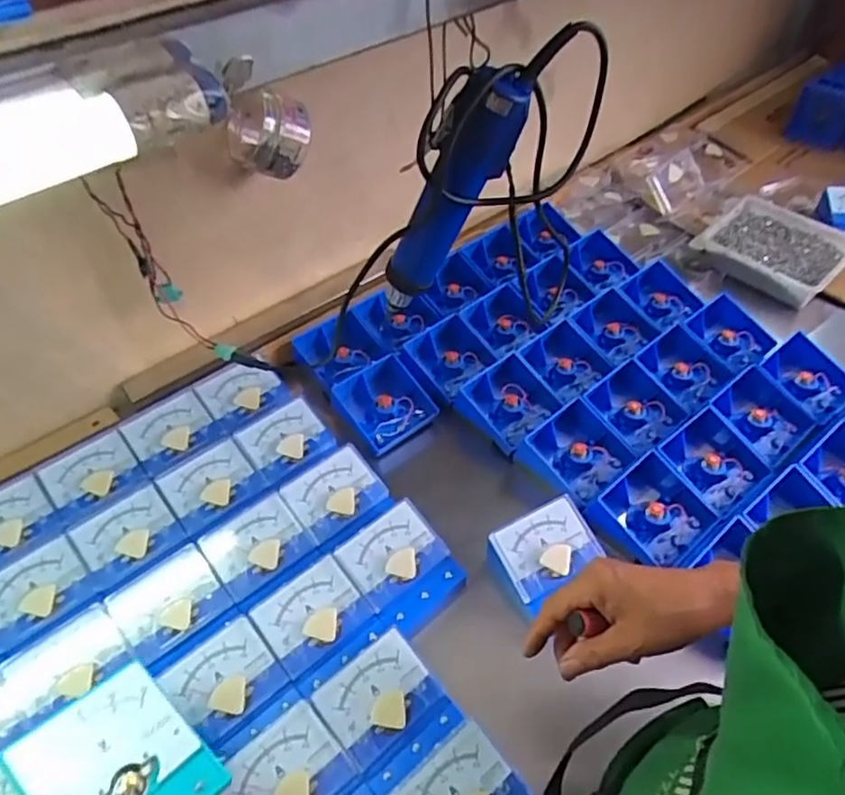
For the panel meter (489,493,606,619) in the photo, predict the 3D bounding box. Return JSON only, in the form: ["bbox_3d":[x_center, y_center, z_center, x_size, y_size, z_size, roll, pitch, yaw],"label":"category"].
[{"bbox_3d":[0.119,0.151,0.602,0.097,0.047,0.073,-24,52,-17],"label":"panel meter"}]

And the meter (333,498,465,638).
[{"bbox_3d":[-0.019,0.162,0.601,0.090,0.043,0.096,-35,56,-25],"label":"meter"}]

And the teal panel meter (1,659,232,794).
[{"bbox_3d":[-0.204,0.252,0.424,0.111,0.030,0.097,45,42,21],"label":"teal panel meter"}]

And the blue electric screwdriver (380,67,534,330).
[{"bbox_3d":[0.014,-0.141,0.490,0.050,0.229,0.034,22,50,-8],"label":"blue electric screwdriver"}]

